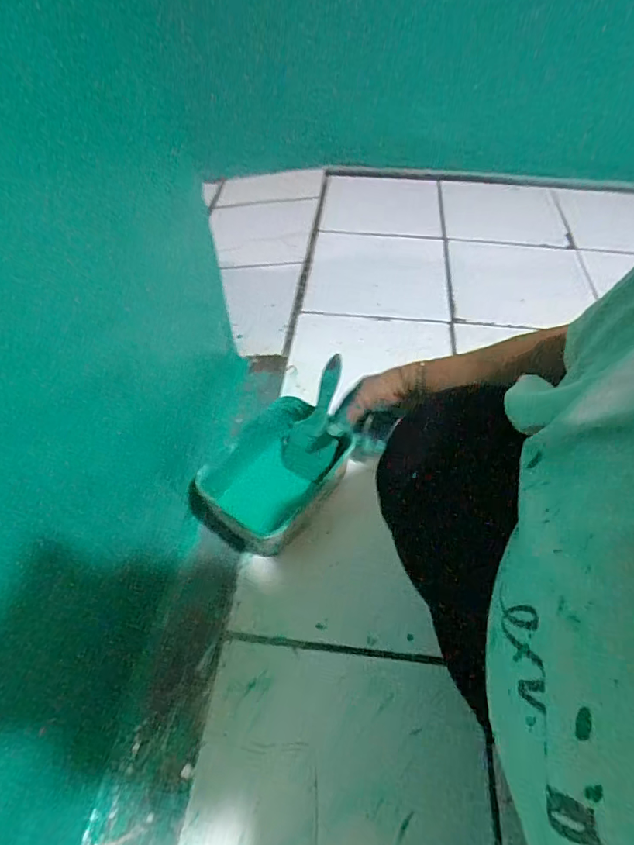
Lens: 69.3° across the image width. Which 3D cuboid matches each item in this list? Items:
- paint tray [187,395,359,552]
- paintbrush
[{"bbox_3d":[-0.065,0.078,0.665,0.162,0.053,0.216,40,78,13],"label":"paint tray"},{"bbox_3d":[-0.001,-0.004,0.655,0.079,0.180,0.029,23,18,17],"label":"paintbrush"}]

